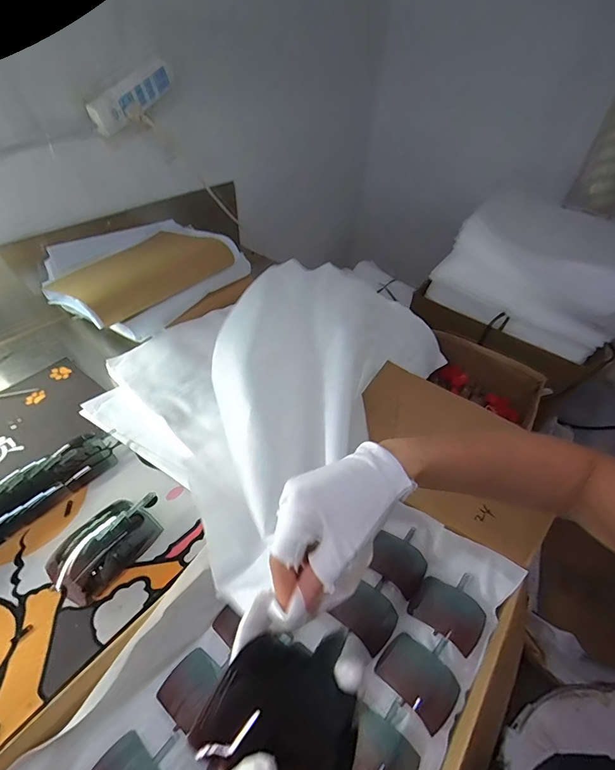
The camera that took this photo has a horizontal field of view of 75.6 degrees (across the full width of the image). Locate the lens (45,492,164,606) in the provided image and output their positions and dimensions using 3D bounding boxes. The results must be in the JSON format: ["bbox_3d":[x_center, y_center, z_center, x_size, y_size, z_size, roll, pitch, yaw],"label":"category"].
[{"bbox_3d":[-0.253,0.190,0.498,0.089,0.028,0.135,27,46,21],"label":"lens"}]

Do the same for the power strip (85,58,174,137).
[{"bbox_3d":[-0.334,-0.558,0.764,0.034,0.058,0.191,31,72,26],"label":"power strip"}]

